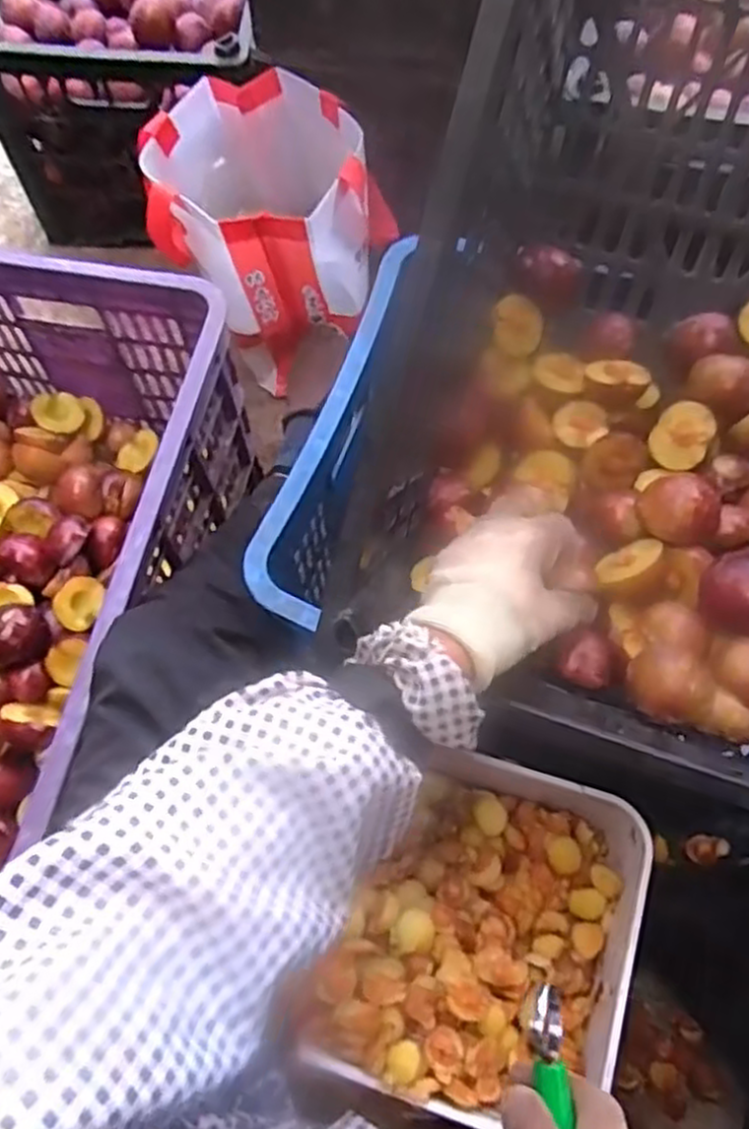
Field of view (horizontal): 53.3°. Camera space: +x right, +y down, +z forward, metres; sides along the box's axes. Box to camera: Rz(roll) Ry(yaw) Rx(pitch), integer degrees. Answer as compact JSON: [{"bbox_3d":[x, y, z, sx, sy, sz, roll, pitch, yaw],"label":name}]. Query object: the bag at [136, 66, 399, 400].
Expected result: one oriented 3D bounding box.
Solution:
[{"bbox_3d":[-0.123,-0.365,0.866,0.219,0.266,0.202,-23,67,-8],"label":"bag"}]

